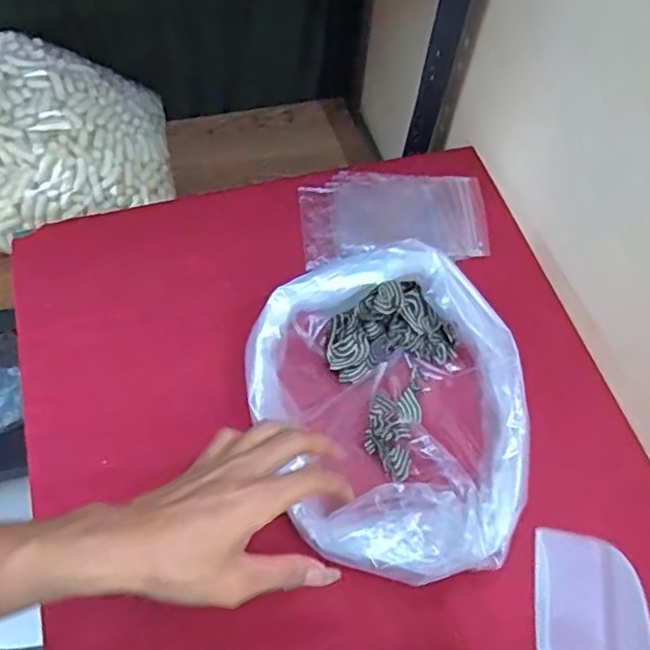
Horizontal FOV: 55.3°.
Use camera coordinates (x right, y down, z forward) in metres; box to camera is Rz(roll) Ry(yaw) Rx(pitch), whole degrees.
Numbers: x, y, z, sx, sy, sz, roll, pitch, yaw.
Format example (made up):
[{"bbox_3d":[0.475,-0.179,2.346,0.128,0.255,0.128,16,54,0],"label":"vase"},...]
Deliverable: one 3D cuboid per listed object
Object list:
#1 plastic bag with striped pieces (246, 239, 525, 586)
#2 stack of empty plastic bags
[{"bbox_3d":[0.061,0.067,0.495,0.210,0.086,0.242,-19,63,-14],"label":"plastic bag with striped pieces"},{"bbox_3d":[0.073,-0.111,0.642,0.193,0.012,0.110,-4,61,-7],"label":"stack of empty plastic bags"}]

